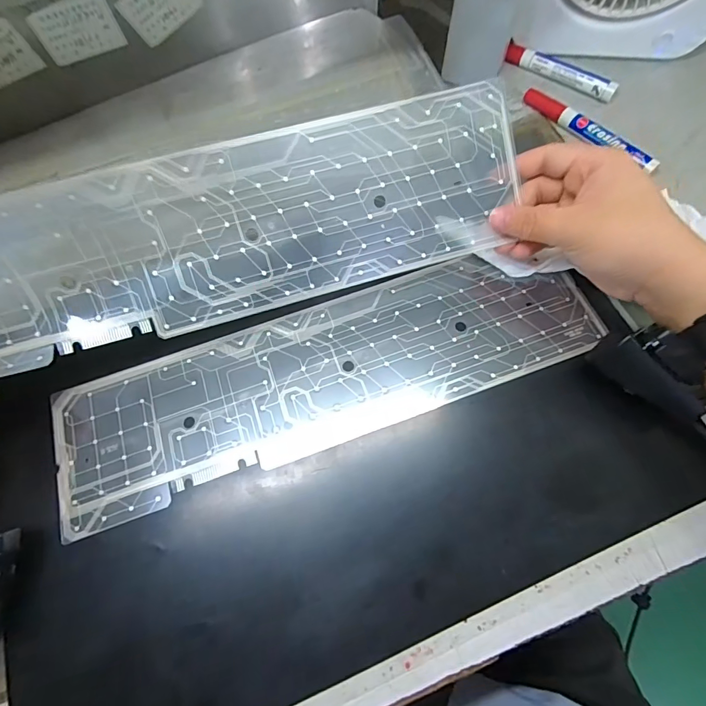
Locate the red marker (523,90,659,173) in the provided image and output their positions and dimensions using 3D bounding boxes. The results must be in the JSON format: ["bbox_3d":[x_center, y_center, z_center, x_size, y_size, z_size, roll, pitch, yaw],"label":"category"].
[{"bbox_3d":[0.216,-0.208,0.387,0.013,0.016,0.139,-38,72,-12],"label":"red marker"}]

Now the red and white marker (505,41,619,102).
[{"bbox_3d":[0.206,-0.281,0.416,0.114,0.014,0.015,36,74,15],"label":"red and white marker"}]

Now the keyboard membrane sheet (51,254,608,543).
[{"bbox_3d":[-0.019,0.012,0.320,0.408,0.004,0.112,-19,68,-5],"label":"keyboard membrane sheet"}]

